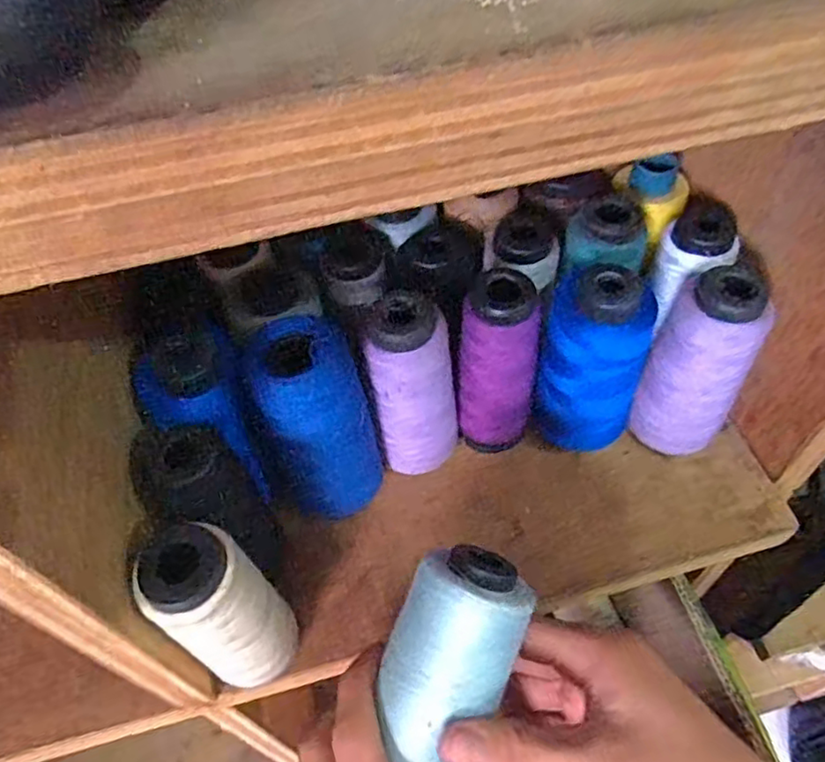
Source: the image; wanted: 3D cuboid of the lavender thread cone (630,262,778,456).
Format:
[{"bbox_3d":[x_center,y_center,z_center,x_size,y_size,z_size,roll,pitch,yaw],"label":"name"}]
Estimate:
[{"bbox_3d":[0.148,-0.008,0.335,0.045,0.109,0.038,21,57,18],"label":"lavender thread cone"}]

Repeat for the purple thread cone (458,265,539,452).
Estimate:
[{"bbox_3d":[0.045,-0.008,0.345,0.038,0.112,0.034,5,53,7],"label":"purple thread cone"}]

